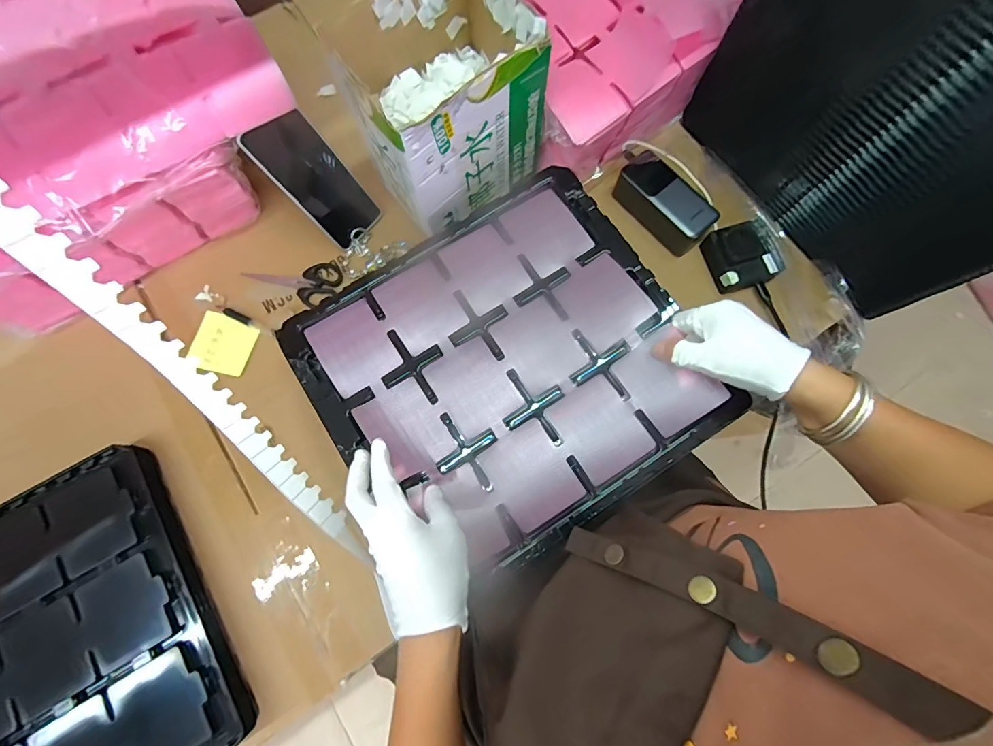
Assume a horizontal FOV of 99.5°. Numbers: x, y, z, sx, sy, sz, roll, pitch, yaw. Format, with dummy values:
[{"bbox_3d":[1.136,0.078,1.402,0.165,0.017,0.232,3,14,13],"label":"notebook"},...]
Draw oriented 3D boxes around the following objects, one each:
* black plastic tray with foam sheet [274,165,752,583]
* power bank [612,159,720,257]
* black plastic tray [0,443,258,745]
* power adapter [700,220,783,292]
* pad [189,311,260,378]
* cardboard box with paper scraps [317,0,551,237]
[{"bbox_3d":[0.010,-0.009,0.427,0.359,0.030,0.335,-33,78,-7],"label":"black plastic tray with foam sheet"},{"bbox_3d":[0.220,-0.221,0.552,0.062,0.060,0.129,-42,81,-8],"label":"power bank"},{"bbox_3d":[-0.496,0.314,0.448,0.368,0.045,0.343,-30,77,-6],"label":"black plastic tray"},{"bbox_3d":[0.315,-0.148,0.536,0.078,0.037,0.081,-15,78,-3],"label":"power adapter"},{"bbox_3d":[-0.353,-0.037,0.544,0.074,0.010,0.073,16,77,5],"label":"pad"},{"bbox_3d":[-0.054,-0.298,0.477,0.178,0.171,0.154,-35,80,-7],"label":"cardboard box with paper scraps"}]

